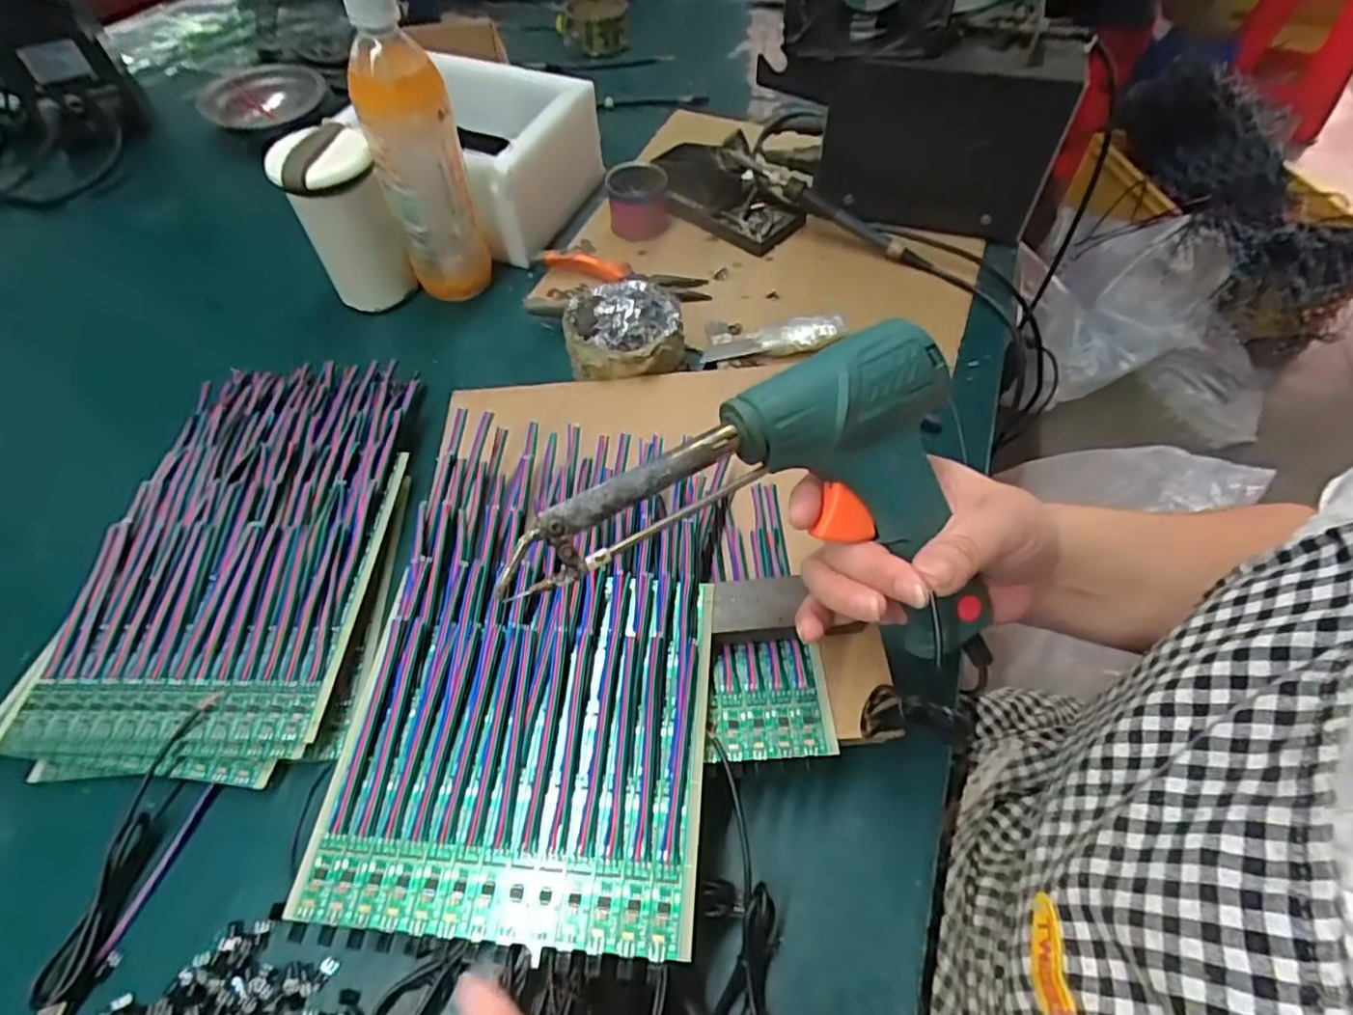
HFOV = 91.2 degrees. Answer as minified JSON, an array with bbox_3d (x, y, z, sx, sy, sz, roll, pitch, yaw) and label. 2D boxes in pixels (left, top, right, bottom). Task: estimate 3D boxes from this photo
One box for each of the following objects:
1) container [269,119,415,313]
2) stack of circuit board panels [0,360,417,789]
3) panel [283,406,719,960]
[{"bbox_3d":[-0.262,-0.226,0.528,0.064,0.119,0.064,-30,59,-20],"label":"container"},{"bbox_3d":[-0.264,0.014,0.421,0.169,0.027,0.294,2,56,2],"label":"stack of circuit board panels"},{"bbox_3d":[-0.066,0.065,0.324,0.162,0.025,0.245,4,56,3],"label":"panel"}]

